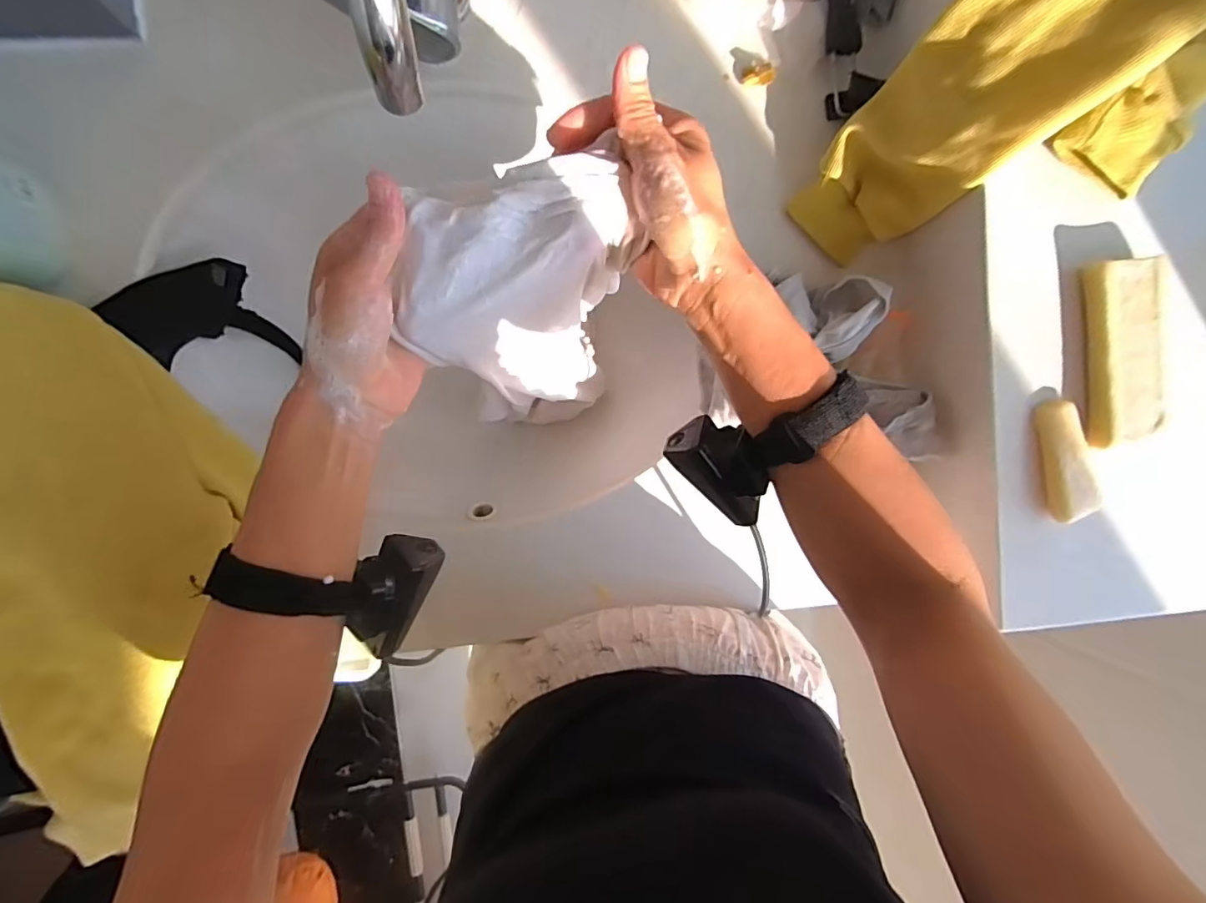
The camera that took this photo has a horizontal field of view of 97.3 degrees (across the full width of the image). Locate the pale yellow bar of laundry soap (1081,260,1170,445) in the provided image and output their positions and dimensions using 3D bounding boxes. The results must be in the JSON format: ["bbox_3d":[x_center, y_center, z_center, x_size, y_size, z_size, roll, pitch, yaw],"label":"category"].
[{"bbox_3d":[0.362,-0.069,0.369,0.048,0.021,0.123,-6,94,-5],"label":"pale yellow bar of laundry soap"}]

